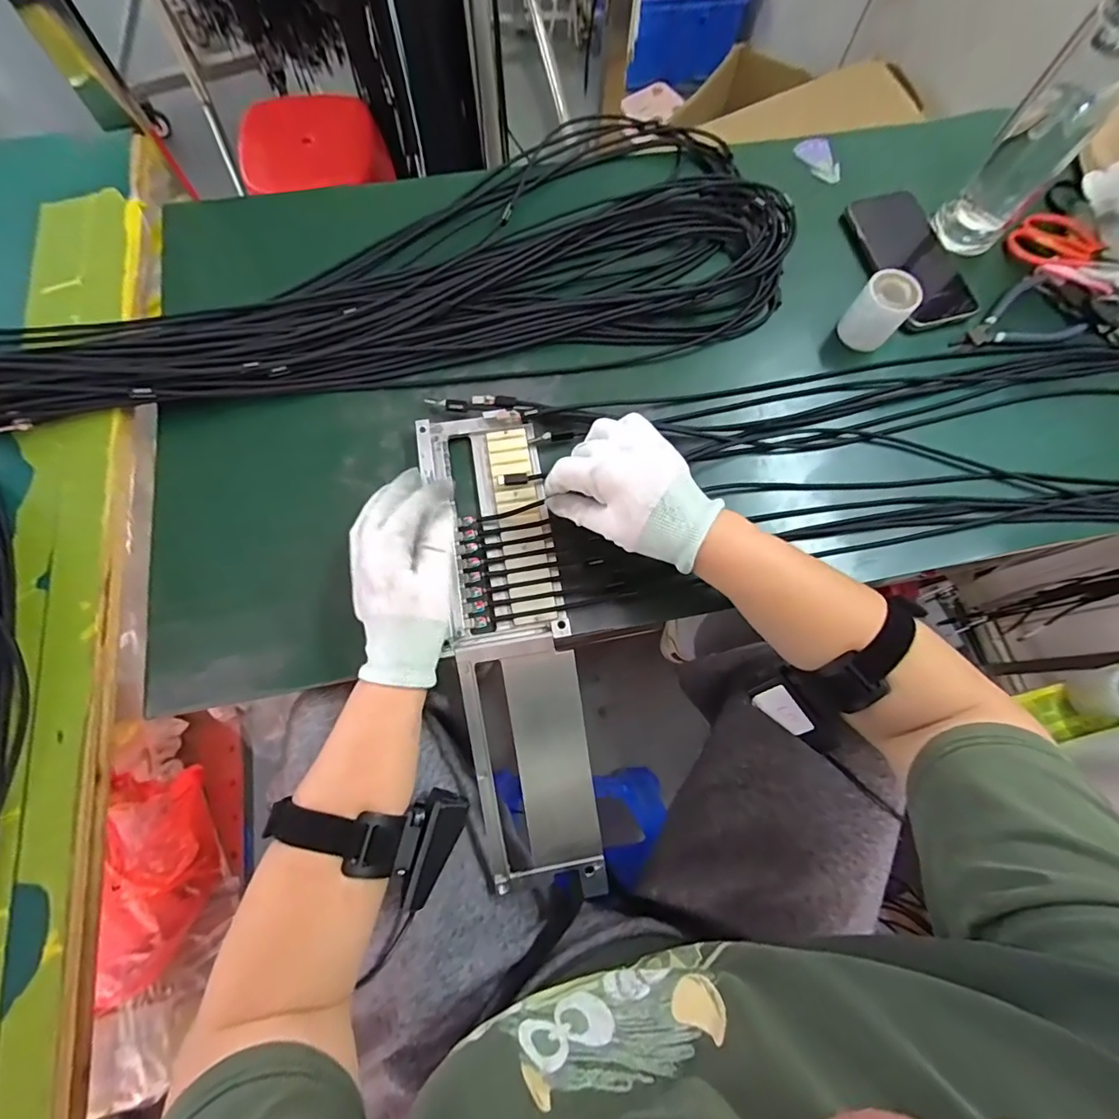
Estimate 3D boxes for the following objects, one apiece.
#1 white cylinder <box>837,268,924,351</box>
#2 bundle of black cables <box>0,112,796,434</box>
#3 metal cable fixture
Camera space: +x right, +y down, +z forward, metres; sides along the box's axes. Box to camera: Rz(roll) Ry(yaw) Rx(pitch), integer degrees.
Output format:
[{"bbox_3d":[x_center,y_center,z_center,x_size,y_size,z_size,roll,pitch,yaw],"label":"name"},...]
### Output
[{"bbox_3d":[0.300,-0.234,0.469,0.047,0.056,0.047,0,73,-1],"label":"white cylinder"},{"bbox_3d":[-0.150,-0.290,0.474,0.739,0.048,0.282,-10,73,-5],"label":"bundle of black cables"},{"bbox_3d":[-0.036,0.065,0.401,0.105,0.047,0.397,-10,84,-5],"label":"metal cable fixture"}]

